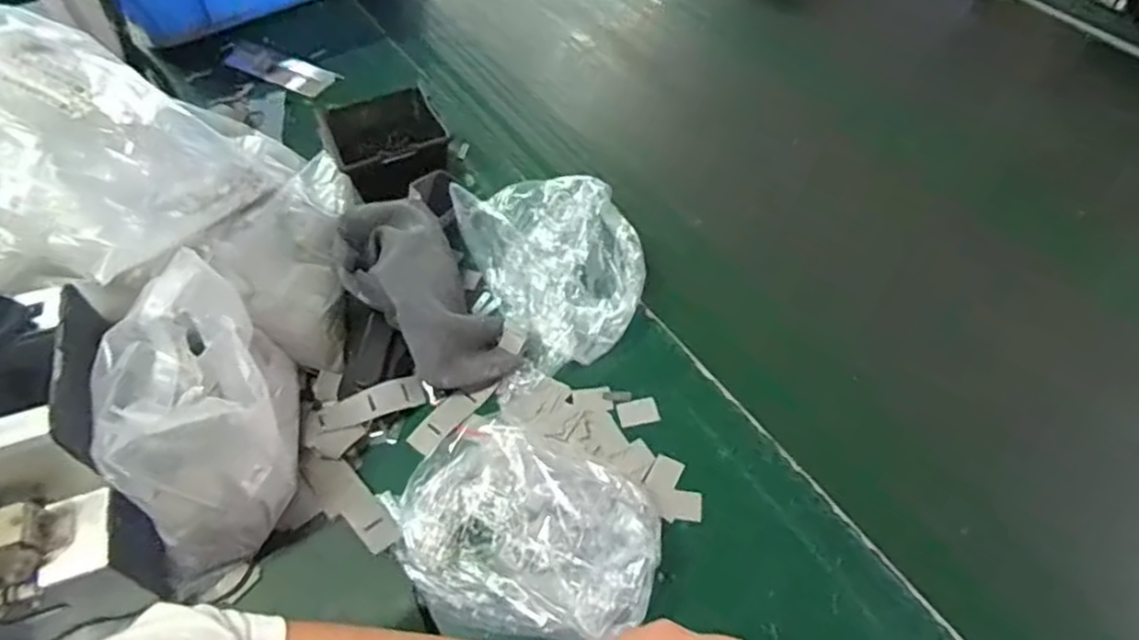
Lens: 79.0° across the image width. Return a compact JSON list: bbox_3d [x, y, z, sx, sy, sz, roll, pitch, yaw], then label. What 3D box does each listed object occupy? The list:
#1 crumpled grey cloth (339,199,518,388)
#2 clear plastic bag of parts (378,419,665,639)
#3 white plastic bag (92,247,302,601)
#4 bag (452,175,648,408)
[{"bbox_3d":[-0.123,-0.025,0.587,0.103,0.067,0.191,-31,81,-22],"label":"crumpled grey cloth"},{"bbox_3d":[-0.031,0.145,0.490,0.187,0.048,0.143,8,53,6],"label":"clear plastic bag of parts"},{"bbox_3d":[-0.250,0.069,0.473,0.100,0.145,0.176,-15,54,-12],"label":"white plastic bag"},{"bbox_3d":[-0.007,-0.045,0.621,0.154,0.069,0.190,-13,53,-10],"label":"bag"}]

